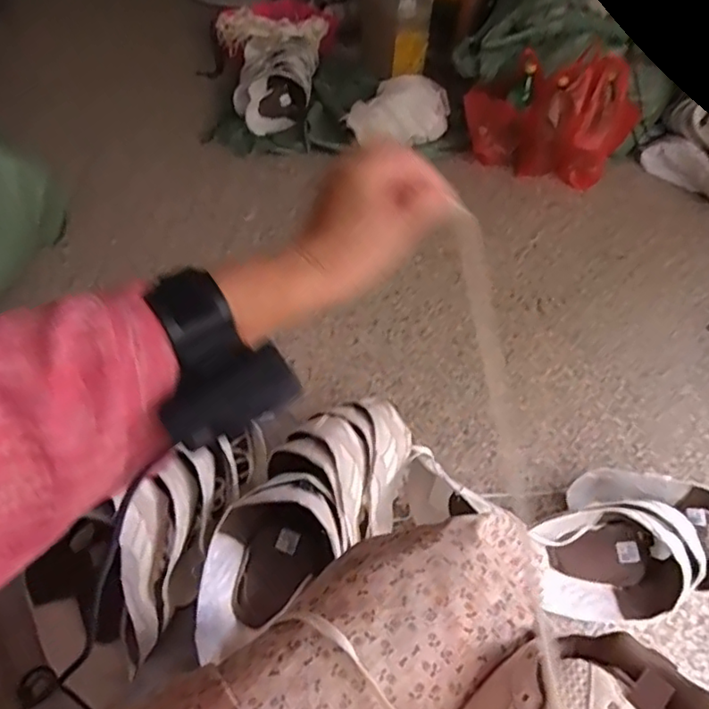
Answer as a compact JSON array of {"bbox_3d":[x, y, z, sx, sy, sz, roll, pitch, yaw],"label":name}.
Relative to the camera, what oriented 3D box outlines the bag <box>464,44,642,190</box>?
[{"bbox_3d":[0.491,-0.604,1.540,0.377,0.248,0.242,25,49,19],"label":"bag"}]

